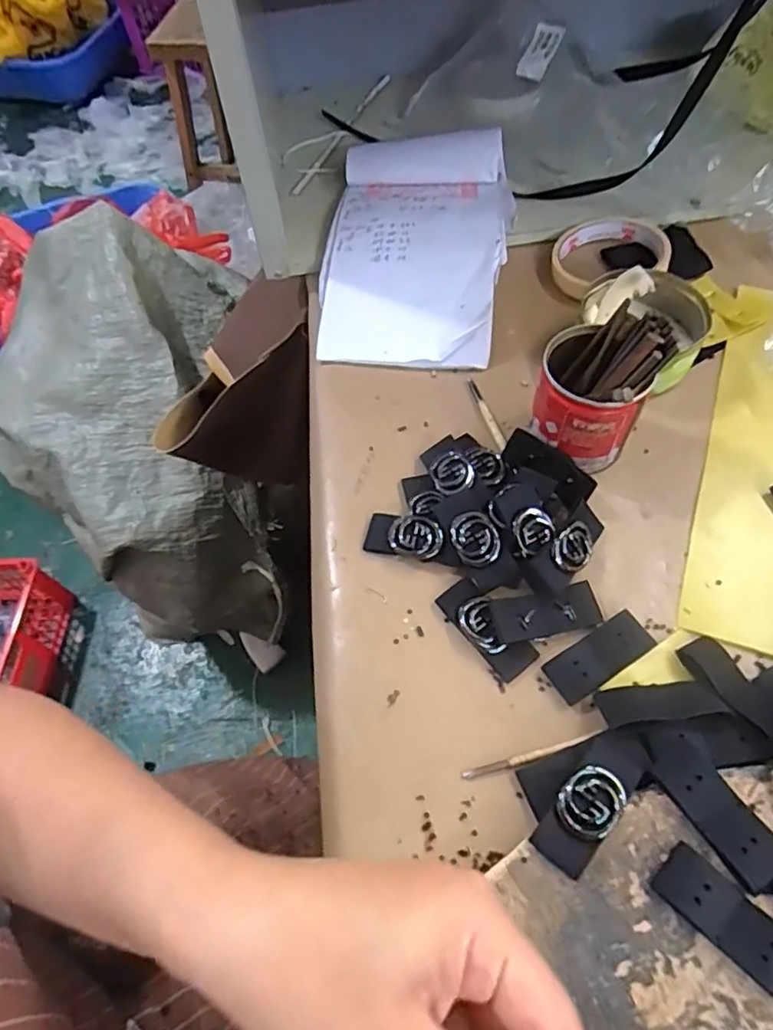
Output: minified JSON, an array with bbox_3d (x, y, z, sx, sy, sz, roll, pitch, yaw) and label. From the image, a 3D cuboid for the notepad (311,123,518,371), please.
[{"bbox_3d":[0.023,-0.224,0.494,0.140,0.027,0.244,7,61,6],"label":"notepad"}]

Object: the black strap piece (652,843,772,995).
[{"bbox_3d":[0.147,0.172,0.257,0.061,0.007,0.024,37,68,20],"label":"black strap piece"}]

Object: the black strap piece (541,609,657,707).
[{"bbox_3d":[0.117,0.077,0.333,0.062,0.005,0.025,-30,64,-13],"label":"black strap piece"}]

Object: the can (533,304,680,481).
[{"bbox_3d":[0.126,-0.076,0.372,0.063,0.077,0.066,-1,61,2],"label":"can"}]

